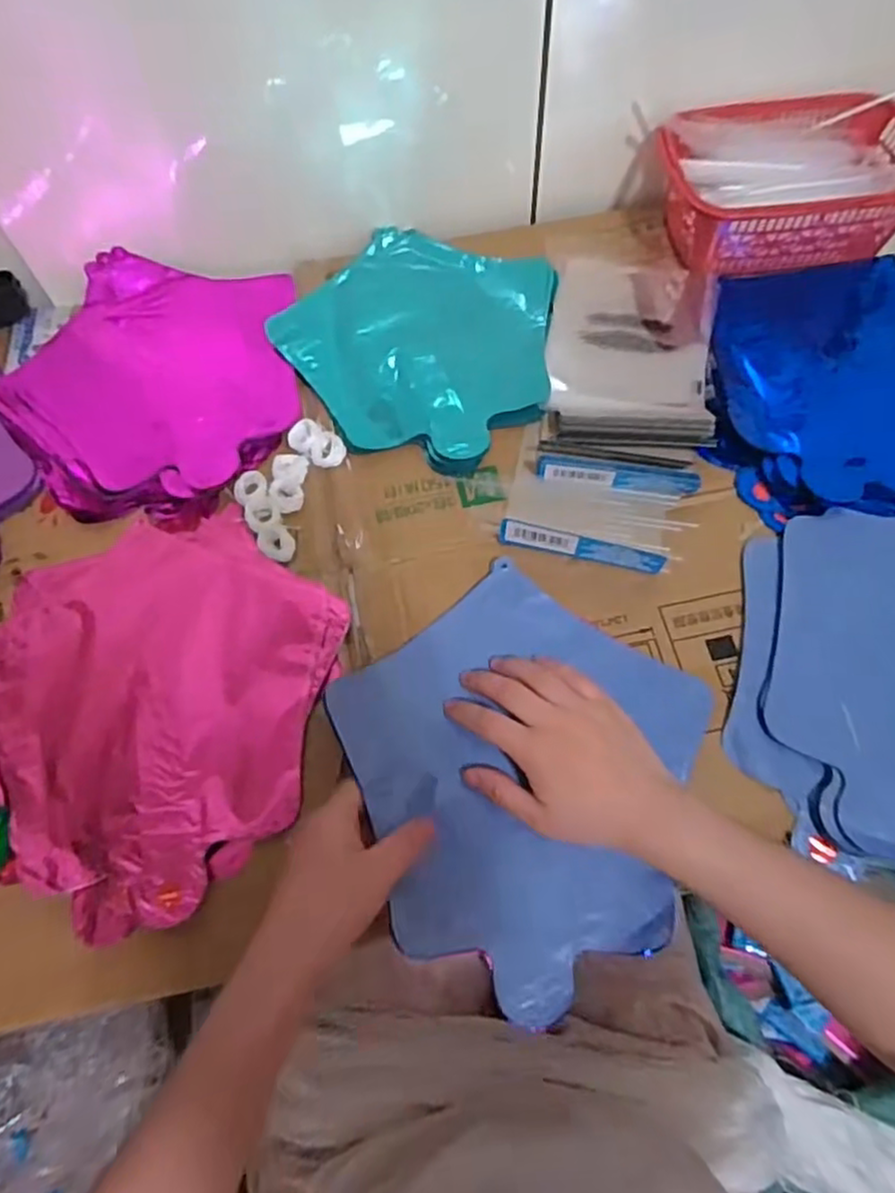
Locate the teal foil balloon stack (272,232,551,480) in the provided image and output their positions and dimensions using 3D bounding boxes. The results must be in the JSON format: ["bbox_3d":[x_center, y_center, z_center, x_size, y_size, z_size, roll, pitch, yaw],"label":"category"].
[{"bbox_3d":[-0.014,-0.211,0.571,0.223,0.018,0.219,39,72,18],"label":"teal foil balloon stack"}]

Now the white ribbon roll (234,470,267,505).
[{"bbox_3d":[-0.146,-0.081,0.518,0.025,0.005,0.025,-1,65,1],"label":"white ribbon roll"}]

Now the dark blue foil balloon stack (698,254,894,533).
[{"bbox_3d":[0.306,-0.173,0.541,0.232,0.020,0.238,-12,65,-4],"label":"dark blue foil balloon stack"}]

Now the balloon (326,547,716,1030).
[{"bbox_3d":[0.051,0.106,0.433,0.226,0.030,0.224,-37,69,-14],"label":"balloon"}]

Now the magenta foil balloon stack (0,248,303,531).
[{"bbox_3d":[-0.239,-0.170,0.565,0.235,0.027,0.238,9,66,6],"label":"magenta foil balloon stack"}]

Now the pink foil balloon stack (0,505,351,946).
[{"bbox_3d":[-0.192,0.057,0.455,0.239,0.009,0.233,36,71,16],"label":"pink foil balloon stack"}]

